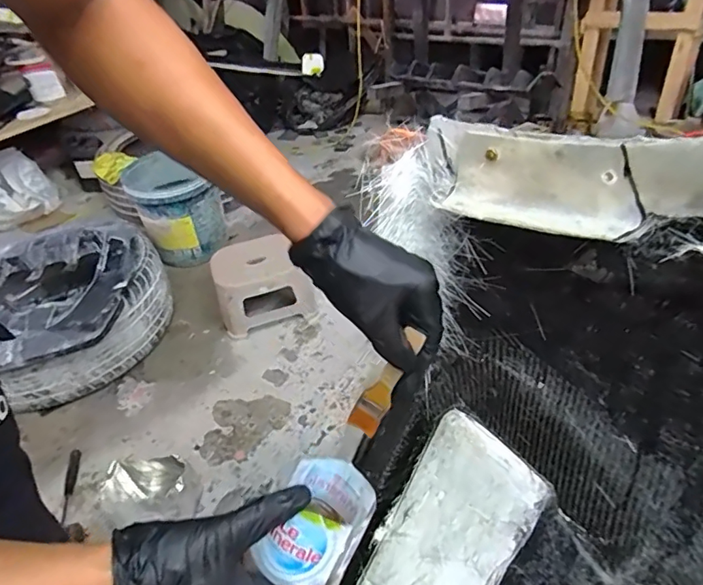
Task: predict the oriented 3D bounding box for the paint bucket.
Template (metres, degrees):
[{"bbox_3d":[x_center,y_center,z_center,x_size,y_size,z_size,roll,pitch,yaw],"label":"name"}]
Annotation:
[{"bbox_3d":[-0.592,-0.292,1.711,0.269,0.282,0.315,-19,39,-14],"label":"paint bucket"}]

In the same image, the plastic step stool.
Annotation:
[{"bbox_3d":[-0.247,-0.011,1.426,0.268,0.196,0.167,-18,39,-13],"label":"plastic step stool"}]

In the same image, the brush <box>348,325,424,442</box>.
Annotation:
[{"bbox_3d":[0.029,0.081,0.428,0.024,0.133,0.016,18,38,-10],"label":"brush"}]

